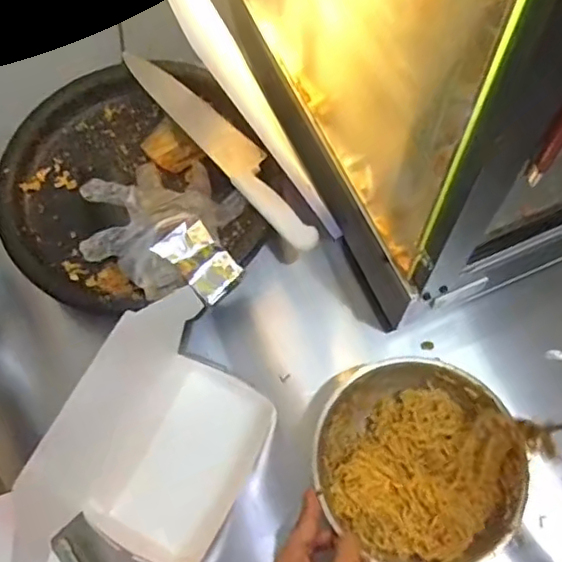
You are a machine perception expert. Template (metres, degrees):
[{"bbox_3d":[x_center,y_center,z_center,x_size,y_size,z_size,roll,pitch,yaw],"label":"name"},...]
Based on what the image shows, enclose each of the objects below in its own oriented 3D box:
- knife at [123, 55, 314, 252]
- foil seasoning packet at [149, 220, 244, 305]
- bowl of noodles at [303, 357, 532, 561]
[{"bbox_3d":[-0.066,-0.160,0.686,0.046,0.019,0.335,-38,71,-12],"label":"knife"},{"bbox_3d":[-0.086,-0.023,0.631,0.083,0.014,0.053,45,76,-11],"label":"foil seasoning packet"},{"bbox_3d":[0.127,0.169,0.573,0.182,0.075,0.198,-1,67,3],"label":"bowl of noodles"}]

